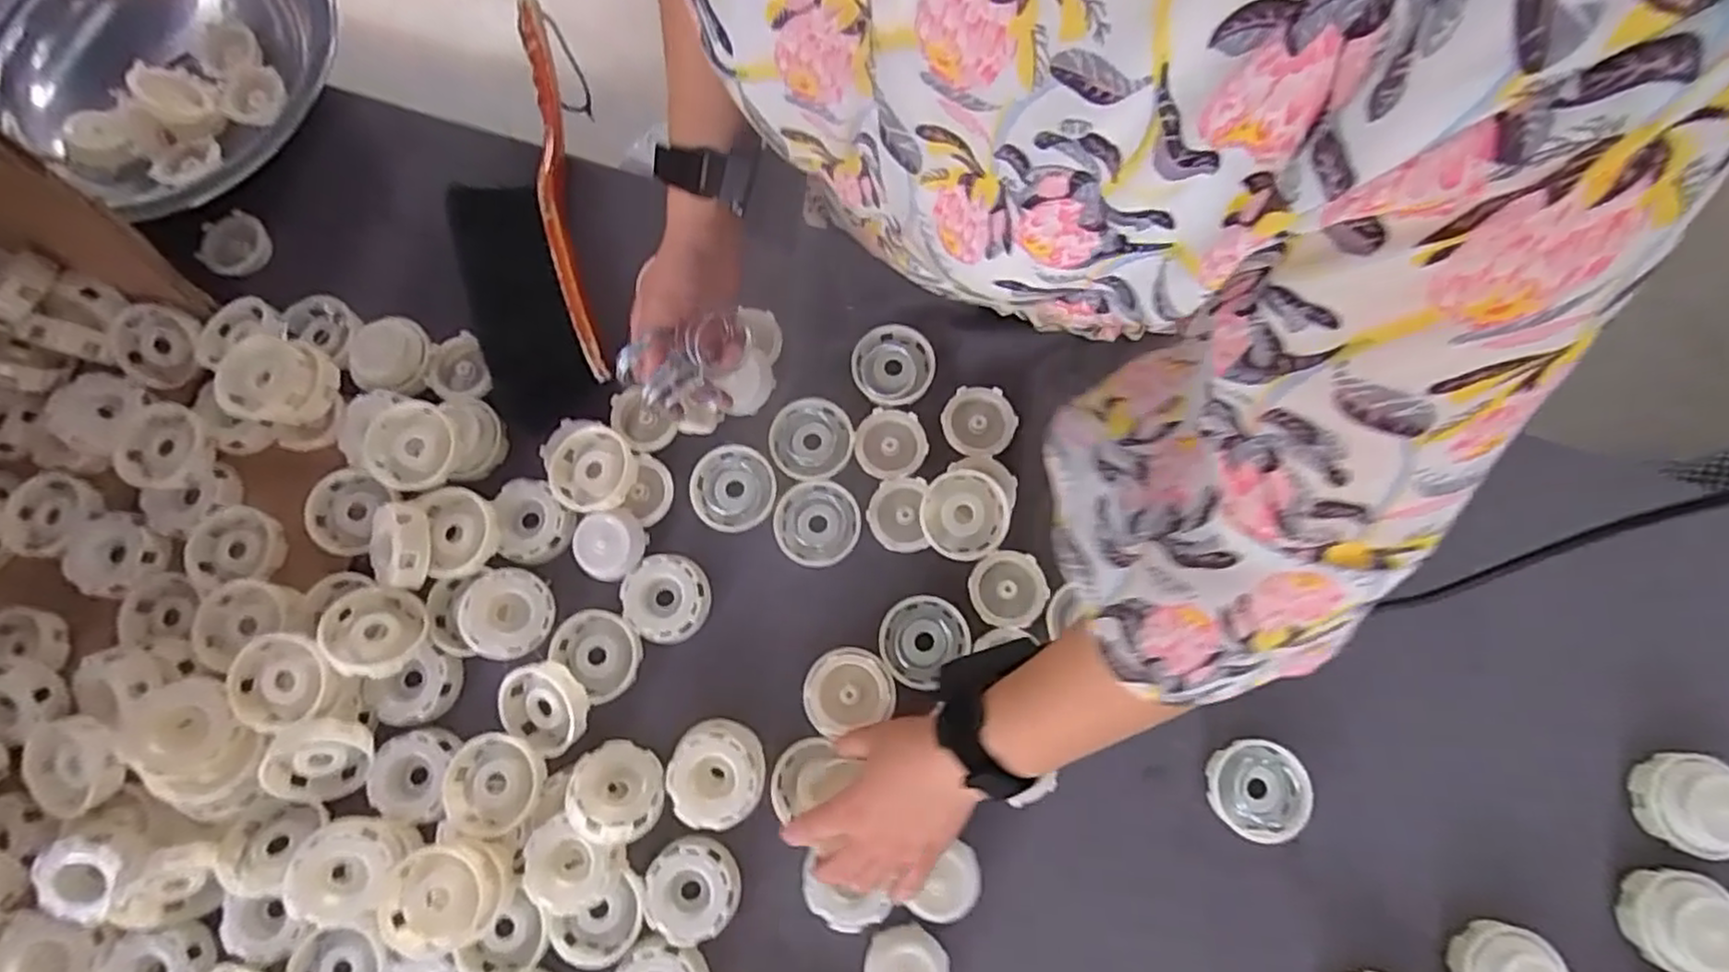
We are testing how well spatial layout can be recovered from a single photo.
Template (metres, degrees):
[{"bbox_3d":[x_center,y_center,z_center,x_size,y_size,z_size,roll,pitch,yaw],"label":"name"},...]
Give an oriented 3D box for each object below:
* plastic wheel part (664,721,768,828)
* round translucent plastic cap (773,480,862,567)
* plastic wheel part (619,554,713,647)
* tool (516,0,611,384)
[{"bbox_3d":[-0.105,0.204,0.517,0.063,0.033,0.068,0,79,1],"label":"plastic wheel part"},{"bbox_3d":[-0.037,0.029,0.567,0.064,0.009,0.065,4,79,1],"label":"round translucent plastic cap"},{"bbox_3d":[-0.152,0.085,0.555,0.064,0.015,0.064,0,79,1],"label":"plastic wheel part"},{"bbox_3d":[-0.263,-0.262,0.618,0.027,0.024,0.372,-14,79,-2],"label":"tool"}]

